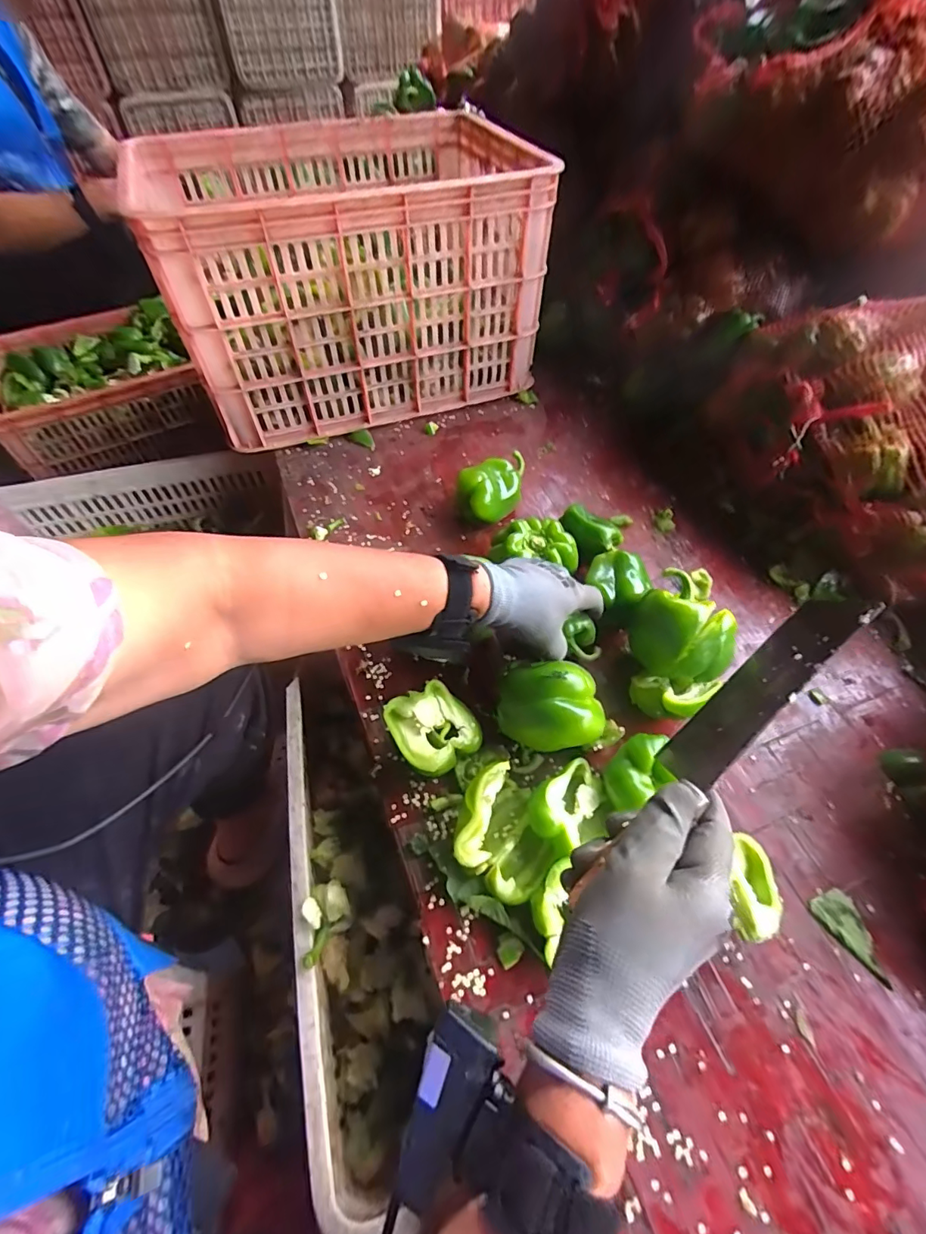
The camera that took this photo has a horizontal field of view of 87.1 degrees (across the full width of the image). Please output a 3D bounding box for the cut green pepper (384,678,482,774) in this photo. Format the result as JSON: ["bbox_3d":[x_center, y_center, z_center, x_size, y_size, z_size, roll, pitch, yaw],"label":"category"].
[{"bbox_3d":[-0.027,0.107,0.461,0.075,0.044,0.076,1,55,-1],"label":"cut green pepper"}]

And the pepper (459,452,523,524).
[{"bbox_3d":[0.036,-0.167,0.640,0.075,0.067,0.102,10,55,5],"label":"pepper"}]

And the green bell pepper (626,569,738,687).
[{"bbox_3d":[0.213,0.013,0.470,0.065,0.075,0.097,-21,58,-16],"label":"green bell pepper"}]

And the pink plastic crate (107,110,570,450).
[{"bbox_3d":[-0.166,-0.515,0.739,0.504,0.301,0.360,-20,57,-13],"label":"pink plastic crate"}]

